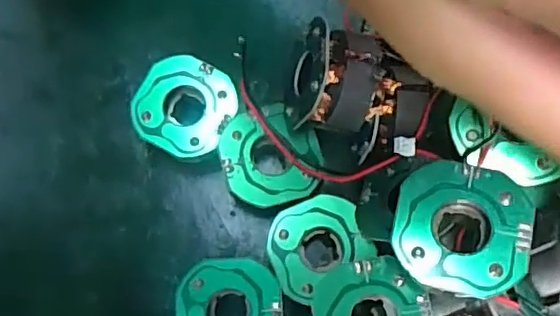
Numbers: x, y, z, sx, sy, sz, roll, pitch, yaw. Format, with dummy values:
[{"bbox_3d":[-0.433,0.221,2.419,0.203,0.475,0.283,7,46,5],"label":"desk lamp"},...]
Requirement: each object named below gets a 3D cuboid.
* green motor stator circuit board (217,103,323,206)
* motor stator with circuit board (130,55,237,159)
[{"bbox_3d":[-0.002,0.001,0.183,0.030,0.024,0.029,-18,79,-3],"label":"green motor stator circuit board"},{"bbox_3d":[-0.029,-0.014,0.187,0.029,0.023,0.030,0,79,0],"label":"motor stator with circuit board"}]

